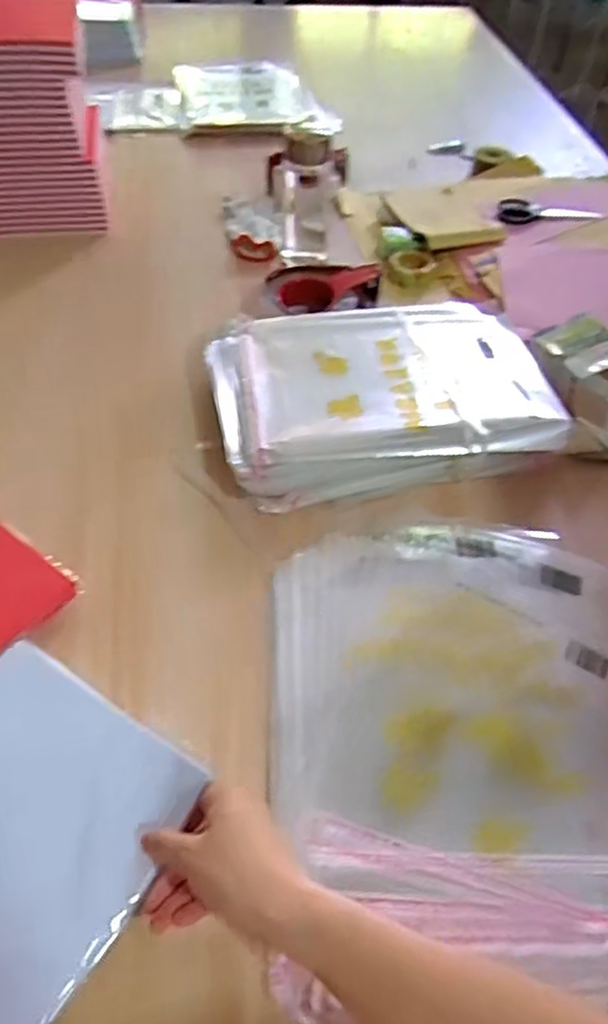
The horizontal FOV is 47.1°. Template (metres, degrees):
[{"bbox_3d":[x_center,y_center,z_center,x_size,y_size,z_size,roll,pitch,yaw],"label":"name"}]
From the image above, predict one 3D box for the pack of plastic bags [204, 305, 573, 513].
[{"bbox_3d":[0.094,-0.140,0.819,0.385,0.069,0.283,-7,48,-10],"label":"pack of plastic bags"}]

